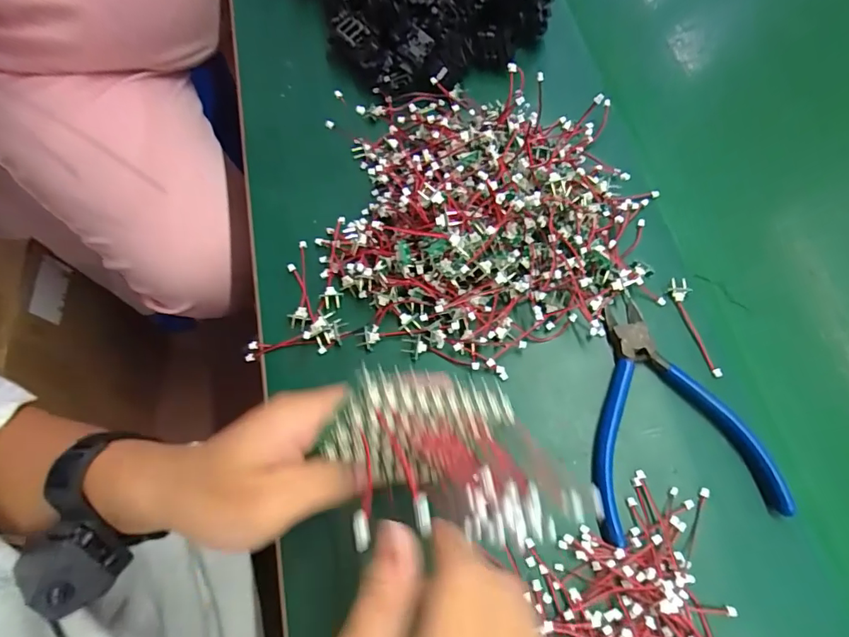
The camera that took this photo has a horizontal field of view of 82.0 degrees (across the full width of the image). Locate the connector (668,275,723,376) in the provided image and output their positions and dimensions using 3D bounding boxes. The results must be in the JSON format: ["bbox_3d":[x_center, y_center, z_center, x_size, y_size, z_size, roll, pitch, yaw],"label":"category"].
[{"bbox_3d":[0.179,0.004,0.318,0.014,0.010,0.067,-16,69,-8],"label":"connector"}]

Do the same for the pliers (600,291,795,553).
[{"bbox_3d":[0.139,0.053,0.294,0.099,0.015,0.138,-11,68,-3],"label":"pliers"}]

